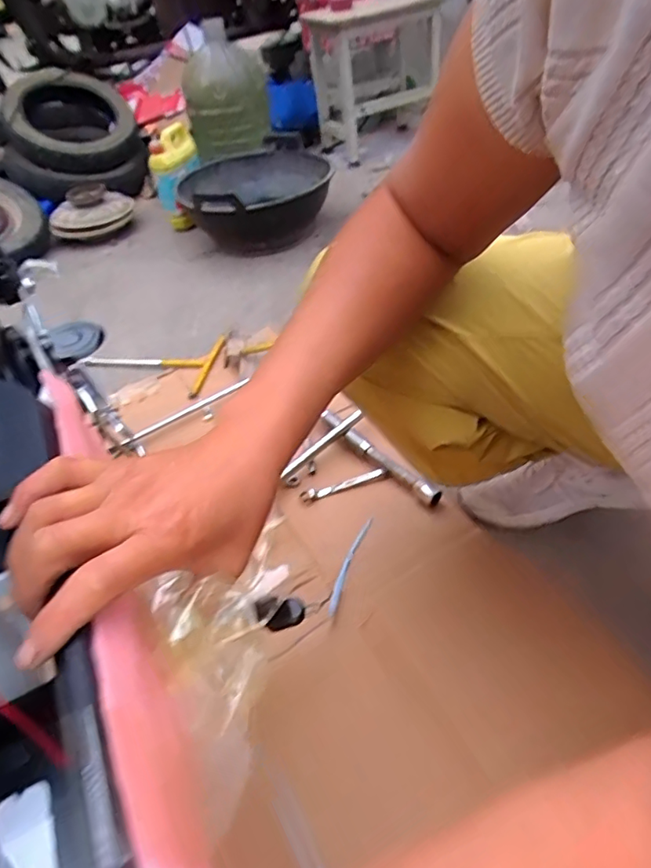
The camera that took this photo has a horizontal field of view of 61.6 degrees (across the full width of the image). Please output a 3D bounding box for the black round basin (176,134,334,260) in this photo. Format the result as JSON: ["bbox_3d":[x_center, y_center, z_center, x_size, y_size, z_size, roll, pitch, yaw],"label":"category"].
[{"bbox_3d":[-0.161,-0.575,1.335,0.359,0.134,0.383,-6,42,5],"label":"black round basin"}]

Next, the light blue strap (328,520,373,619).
[{"bbox_3d":[0.030,0.161,0.674,0.013,0.004,0.128,21,62,10],"label":"light blue strap"}]

